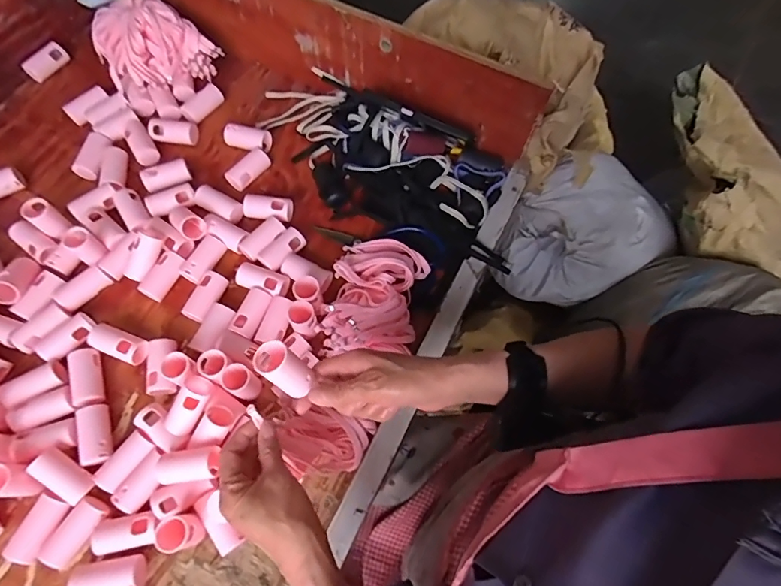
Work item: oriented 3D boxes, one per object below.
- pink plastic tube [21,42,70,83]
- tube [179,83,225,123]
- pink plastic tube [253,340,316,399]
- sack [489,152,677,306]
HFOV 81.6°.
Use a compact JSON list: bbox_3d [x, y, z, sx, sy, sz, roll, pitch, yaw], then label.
[{"bbox_3d":[-0.545,-0.366,0.716,0.031,0.026,0.065,34,70,13],"label":"pink plastic tube"},{"bbox_3d":[-0.288,-0.290,0.689,0.028,0.030,0.064,38,71,14],"label":"tube"},{"bbox_3d":[-0.093,0.068,0.406,0.032,0.061,0.030,-35,41,0],"label":"pink plastic tube"},{"bbox_3d":[0.437,-0.145,0.949,0.405,0.208,0.222,-24,69,-12],"label":"sack"}]

